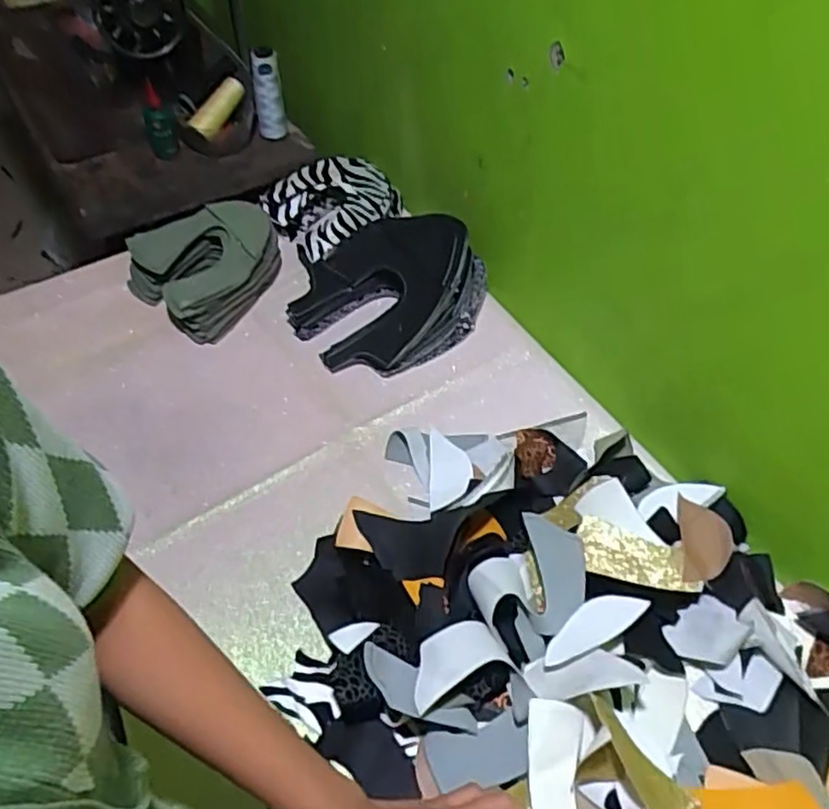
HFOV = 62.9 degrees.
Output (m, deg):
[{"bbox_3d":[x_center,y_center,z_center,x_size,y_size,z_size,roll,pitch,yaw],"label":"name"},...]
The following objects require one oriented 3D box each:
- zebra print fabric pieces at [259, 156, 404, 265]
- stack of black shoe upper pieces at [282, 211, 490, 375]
[{"bbox_3d":[-0.108,-0.285,0.956,0.189,0.056,0.154,-28,60,-21],"label":"zebra print fabric pieces"},{"bbox_3d":[-0.033,-0.153,0.864,0.231,0.093,0.202,-28,60,-21],"label":"stack of black shoe upper pieces"}]

